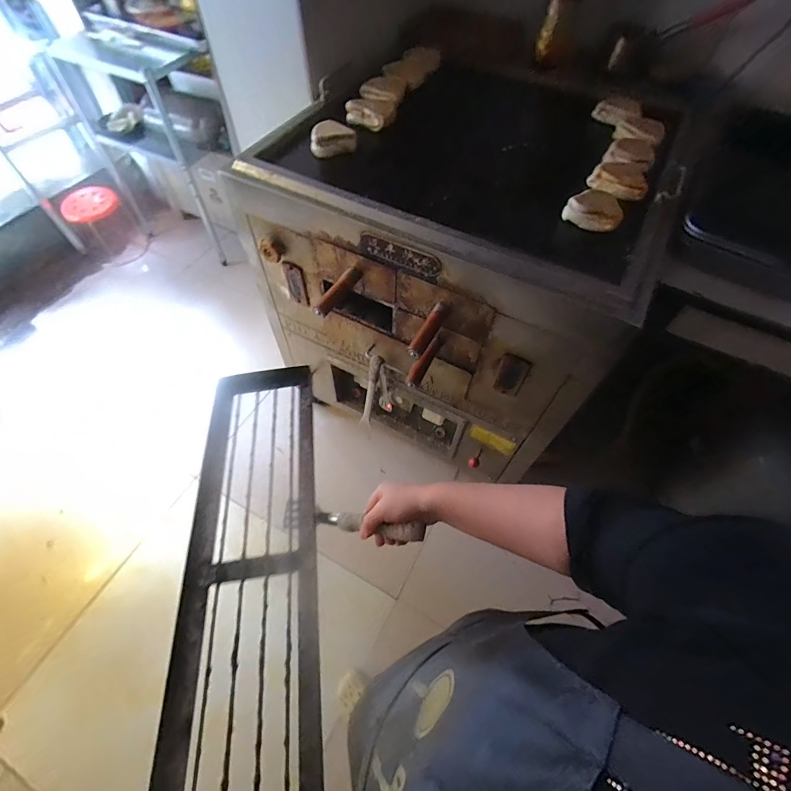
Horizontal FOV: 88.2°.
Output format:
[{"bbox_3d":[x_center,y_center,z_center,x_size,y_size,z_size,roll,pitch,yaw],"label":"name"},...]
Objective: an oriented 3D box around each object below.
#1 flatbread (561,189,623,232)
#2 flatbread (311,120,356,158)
[{"bbox_3d":[0.376,-0.349,0.775,0.019,0.067,0.105,-40,67,-23],"label":"flatbread"},{"bbox_3d":[-0.133,-0.546,0.868,0.092,0.040,0.092,-10,59,-8],"label":"flatbread"}]

